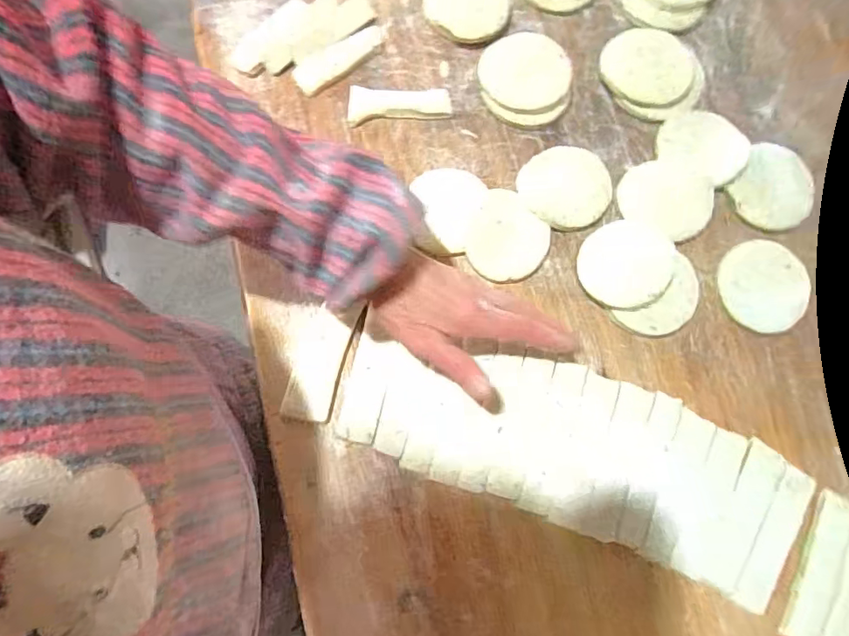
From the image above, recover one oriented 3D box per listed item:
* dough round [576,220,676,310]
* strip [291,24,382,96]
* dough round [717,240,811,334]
[{"bbox_3d":[0.164,-0.044,0.422,0.070,0.008,0.072,-1,84,15],"label":"dough round"},{"bbox_3d":[-0.077,-0.238,0.470,0.092,0.014,0.029,-36,79,-8],"label":"strip"},{"bbox_3d":[0.280,-0.027,0.425,0.070,0.011,0.073,0,76,0],"label":"dough round"}]

